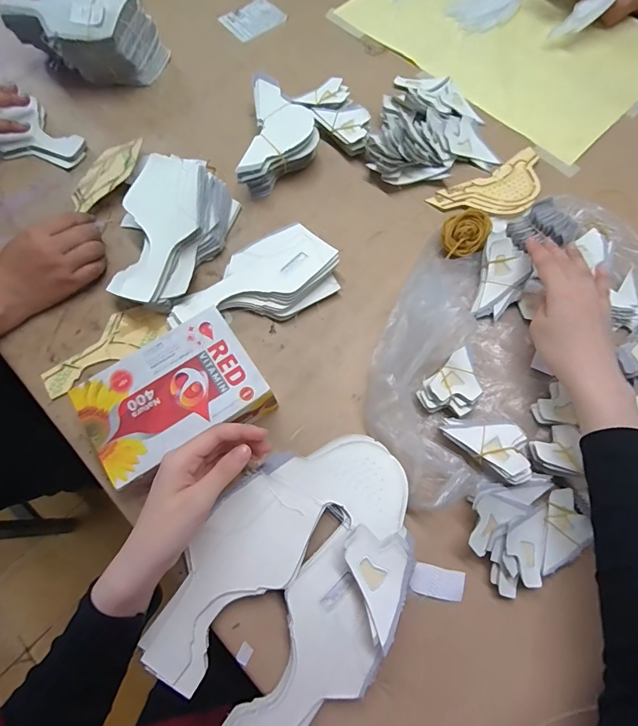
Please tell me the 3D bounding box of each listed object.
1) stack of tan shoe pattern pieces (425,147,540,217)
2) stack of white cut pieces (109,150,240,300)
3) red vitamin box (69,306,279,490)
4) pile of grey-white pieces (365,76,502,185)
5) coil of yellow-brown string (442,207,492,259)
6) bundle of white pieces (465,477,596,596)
[{"bbox_3d":[0.226,-0.215,0.504,0.154,0.017,0.080,-28,73,-7],"label":"stack of tan shoe pattern pieces"},{"bbox_3d":[-0.177,-0.151,0.475,0.110,0.049,0.182,15,73,7],"label":"stack of white cut pieces"},{"bbox_3d":[-0.137,0.037,0.403,0.156,0.068,0.108,-34,74,-9],"label":"red vitamin box"},{"bbox_3d":[0.160,-0.312,0.528,0.160,0.039,0.191,18,73,8],"label":"pile of grey-white pieces"},{"bbox_3d":[0.167,-0.147,0.467,0.050,0.043,0.040,-10,72,-1],"label":"coil of yellow-brown string"},{"bbox_3d":[0.191,0.148,0.372,0.110,0.026,0.089,-28,73,-7],"label":"bundle of white pieces"}]

